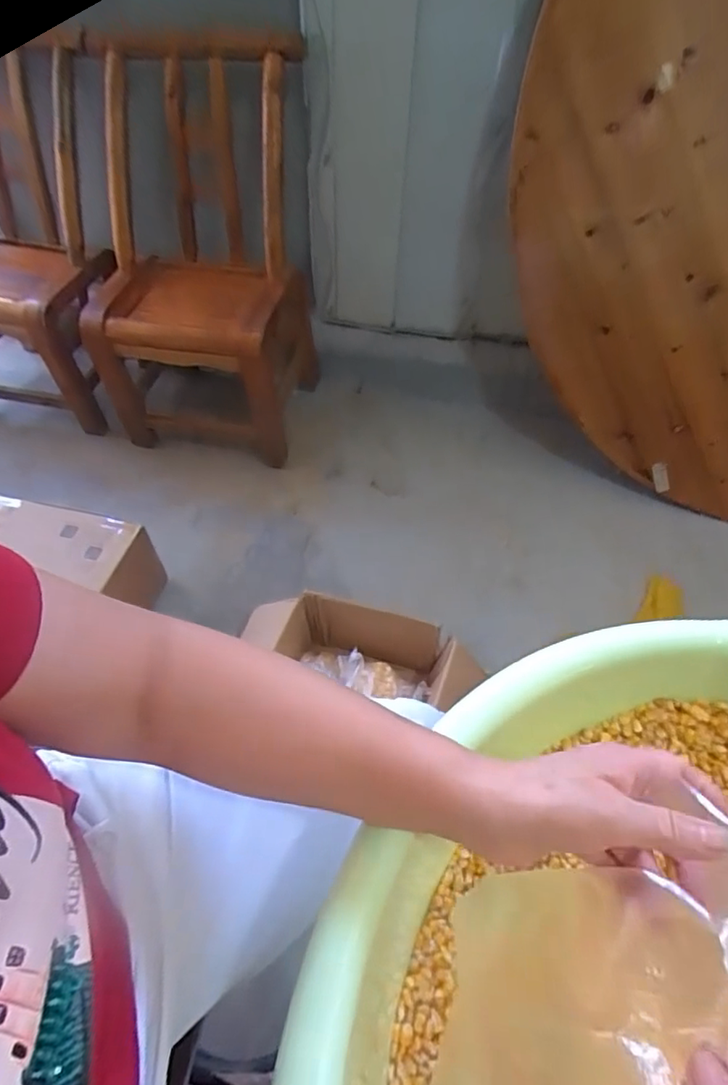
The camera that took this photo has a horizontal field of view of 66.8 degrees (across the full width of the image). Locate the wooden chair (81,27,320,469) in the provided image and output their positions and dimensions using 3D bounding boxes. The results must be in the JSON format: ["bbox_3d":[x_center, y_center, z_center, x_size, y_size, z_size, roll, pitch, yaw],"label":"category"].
[{"bbox_3d":[-0.387,-0.663,1.304,0.494,0.660,0.638,1,53,1],"label":"wooden chair"}]

